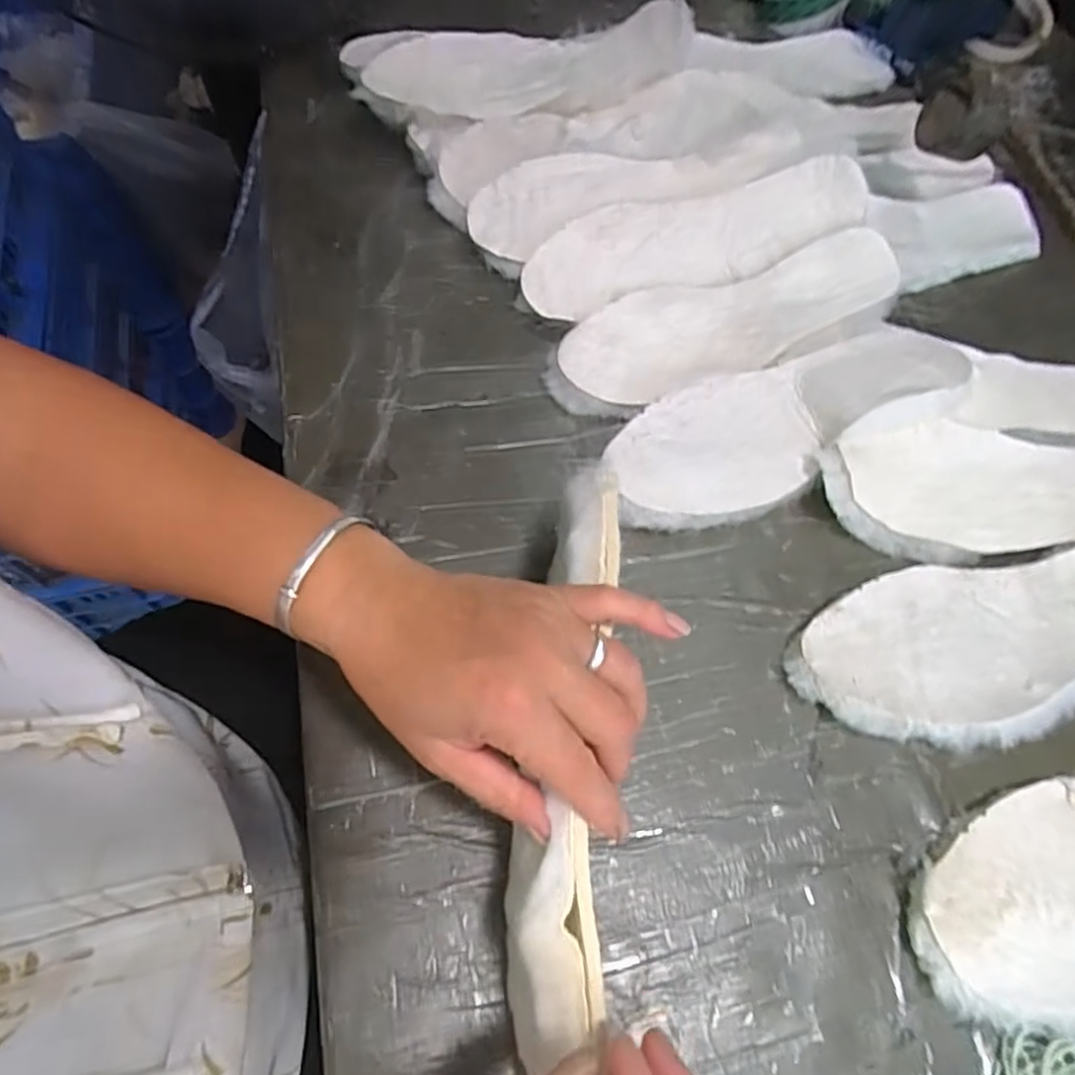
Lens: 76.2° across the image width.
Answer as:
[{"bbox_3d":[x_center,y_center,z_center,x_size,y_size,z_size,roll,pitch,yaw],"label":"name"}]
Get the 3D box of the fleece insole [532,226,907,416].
[{"bbox_3d":[0.135,-0.152,0.482,0.270,0.017,0.084,-20,67,-14],"label":"fleece insole"}]

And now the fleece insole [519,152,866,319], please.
[{"bbox_3d":[0.115,-0.223,0.505,0.265,0.019,0.077,-19,78,-8],"label":"fleece insole"}]

